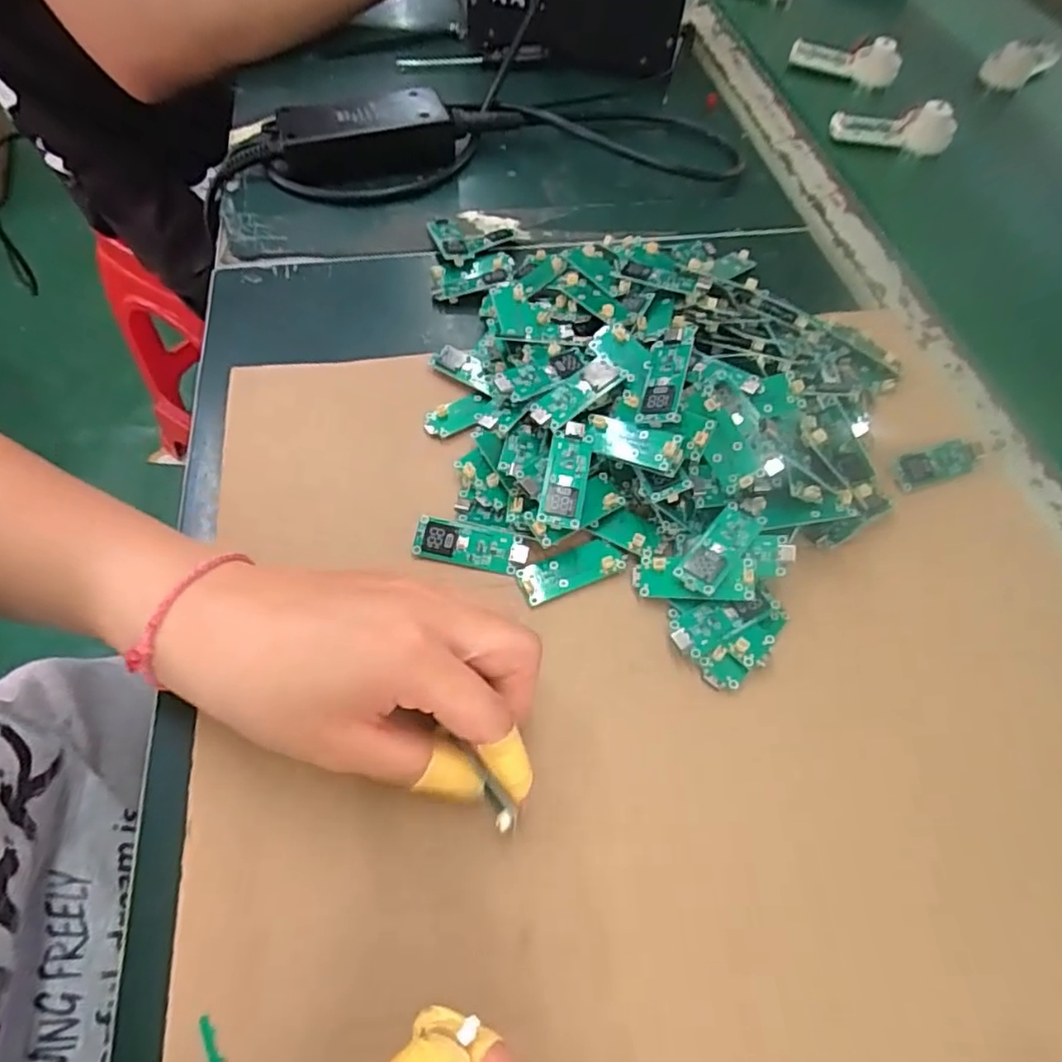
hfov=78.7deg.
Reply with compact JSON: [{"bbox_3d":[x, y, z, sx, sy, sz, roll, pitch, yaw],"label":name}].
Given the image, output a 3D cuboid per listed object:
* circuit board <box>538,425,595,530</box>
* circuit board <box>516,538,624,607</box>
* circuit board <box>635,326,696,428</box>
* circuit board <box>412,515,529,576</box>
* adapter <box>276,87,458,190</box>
[{"bbox_3d":[0.016,-0.026,0.294,0.019,0.005,0.050,9,68,4],"label":"circuit board"},{"bbox_3d":[0.019,0.017,0.293,0.049,0.004,0.020,-19,60,-14],"label":"circuit board"},{"bbox_3d":[0.063,-0.073,0.302,0.019,0.005,0.053,3,63,29],"label":"circuit board"},{"bbox_3d":[-0.028,0.007,0.296,0.051,0.004,0.019,11,77,-1],"label":"circuit board"},{"bbox_3d":[-0.114,-0.269,0.447,0.123,0.038,0.057,-20,60,-15],"label":"adapter"}]

